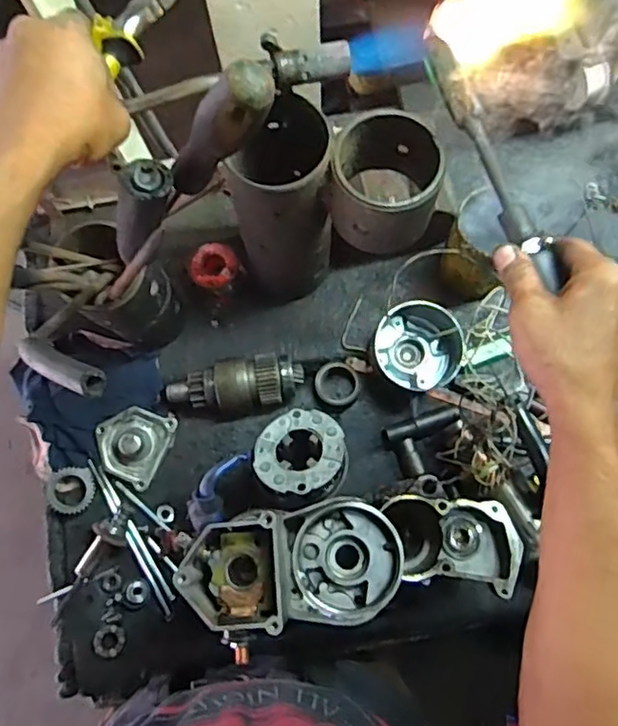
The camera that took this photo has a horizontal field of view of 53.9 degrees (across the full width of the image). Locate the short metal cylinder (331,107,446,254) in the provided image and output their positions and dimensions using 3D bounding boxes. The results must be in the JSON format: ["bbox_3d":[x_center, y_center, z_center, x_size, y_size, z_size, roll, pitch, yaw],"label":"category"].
[{"bbox_3d":[0.062,-0.150,0.500,0.087,0.080,0.097,3,75,3],"label":"short metal cylinder"}]

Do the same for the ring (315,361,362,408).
[{"bbox_3d":[0.031,0.023,0.657,0.048,0.010,0.047,0,75,2],"label":"ring"}]

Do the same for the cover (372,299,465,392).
[{"bbox_3d":[0.112,-0.013,0.629,0.091,0.057,0.080,43,81,11],"label":"cover"}]

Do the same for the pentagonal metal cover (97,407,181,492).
[{"bbox_3d":[-0.188,0.083,0.637,0.070,0.033,0.077,23,77,8],"label":"pentagonal metal cover"}]

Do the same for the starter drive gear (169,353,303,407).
[{"bbox_3d":[-0.078,0.027,0.639,0.146,0.047,0.053,-14,75,-2],"label":"starter drive gear"}]

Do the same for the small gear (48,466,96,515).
[{"bbox_3d":[-0.246,0.131,0.629,0.043,0.016,0.047,0,75,2],"label":"small gear"}]

